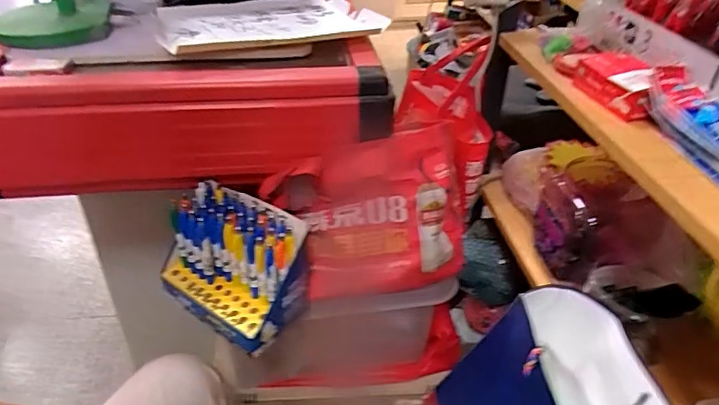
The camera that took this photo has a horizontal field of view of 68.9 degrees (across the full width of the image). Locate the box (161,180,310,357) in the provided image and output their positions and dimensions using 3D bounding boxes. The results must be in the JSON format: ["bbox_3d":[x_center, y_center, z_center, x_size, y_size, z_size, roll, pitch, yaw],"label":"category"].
[{"bbox_3d":[-0.161,0.075,0.664,0.176,0.135,0.108,24,41,29],"label":"box"}]

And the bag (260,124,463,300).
[{"bbox_3d":[0.021,0.017,0.702,0.267,0.177,0.115,-10,37,-17],"label":"bag"}]

